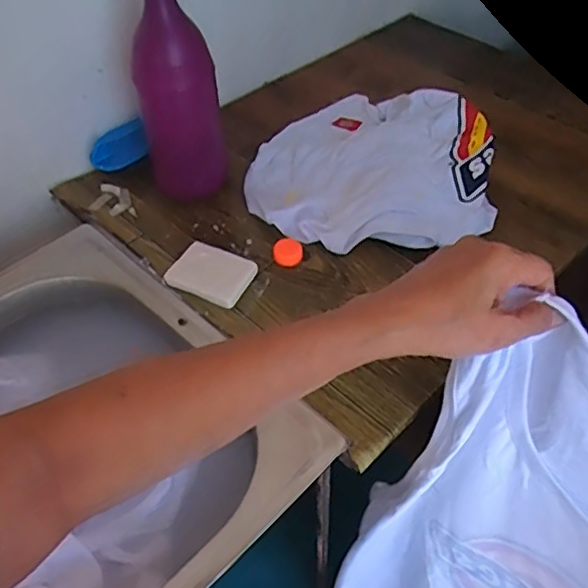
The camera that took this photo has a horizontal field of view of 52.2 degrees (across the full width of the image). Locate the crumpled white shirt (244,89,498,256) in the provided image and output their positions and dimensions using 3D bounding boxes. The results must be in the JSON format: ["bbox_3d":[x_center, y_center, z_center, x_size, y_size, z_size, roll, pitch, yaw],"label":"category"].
[{"bbox_3d":[0.091,-0.163,0.724,0.276,0.060,0.278,4,49,4],"label":"crumpled white shirt"}]

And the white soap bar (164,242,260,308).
[{"bbox_3d":[-0.086,-0.023,0.622,0.080,0.018,0.060,21,52,18],"label":"white soap bar"}]

